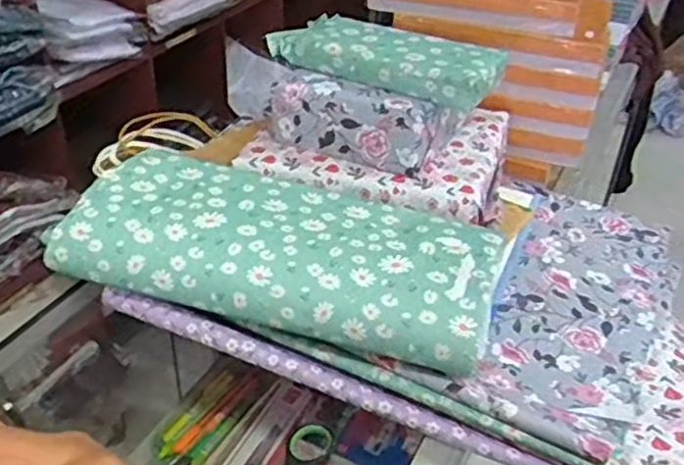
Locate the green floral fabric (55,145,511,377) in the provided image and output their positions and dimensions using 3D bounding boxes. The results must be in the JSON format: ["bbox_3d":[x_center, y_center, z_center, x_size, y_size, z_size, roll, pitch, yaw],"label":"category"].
[{"bbox_3d":[-0.047,0.012,0.555,0.327,0.040,0.136,14,37,12],"label":"green floral fabric"}]

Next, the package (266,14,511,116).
[{"bbox_3d":[0.039,-0.156,0.634,0.199,0.034,0.073,24,40,24],"label":"package"}]

